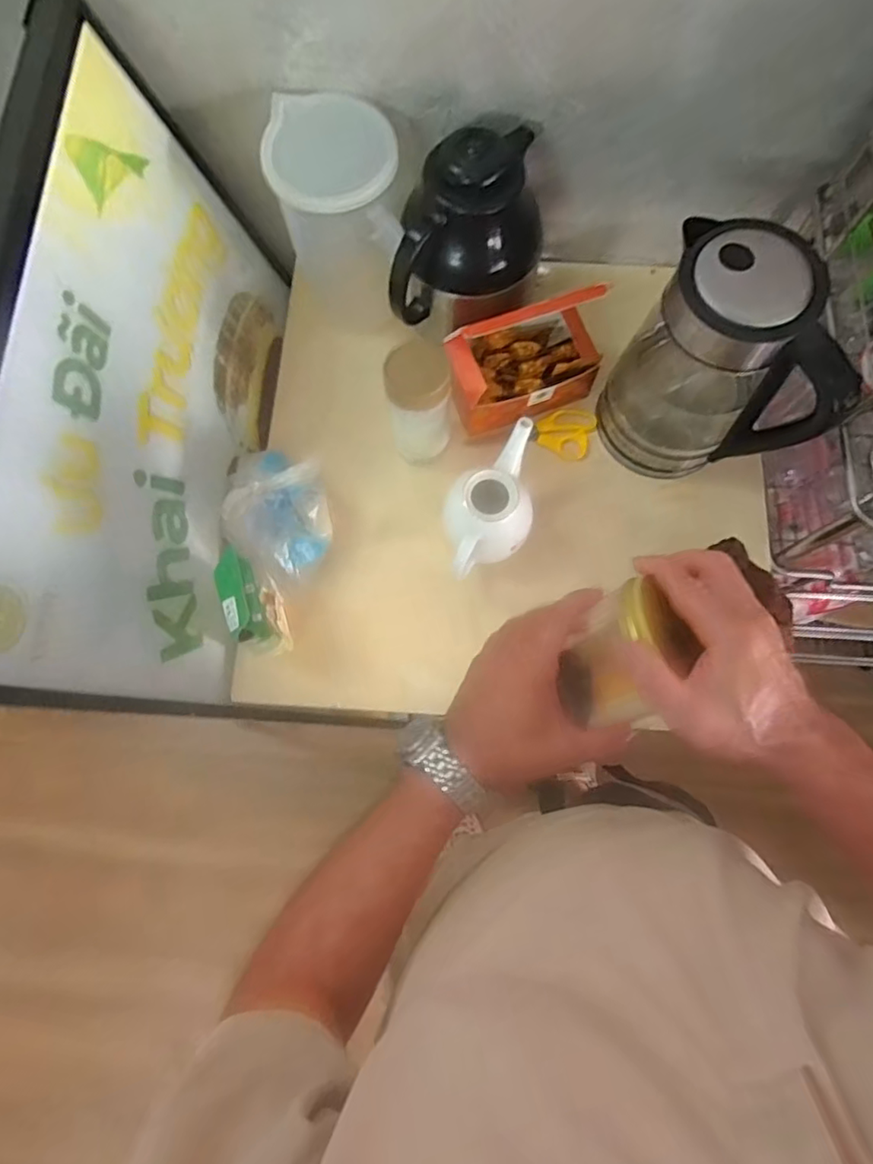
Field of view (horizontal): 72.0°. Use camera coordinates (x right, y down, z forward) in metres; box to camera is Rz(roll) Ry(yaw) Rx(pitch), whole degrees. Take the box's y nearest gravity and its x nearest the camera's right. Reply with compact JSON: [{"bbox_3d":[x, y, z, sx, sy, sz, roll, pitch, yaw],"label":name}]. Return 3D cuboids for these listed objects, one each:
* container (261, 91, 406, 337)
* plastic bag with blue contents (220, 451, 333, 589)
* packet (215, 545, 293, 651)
[{"bbox_3d":[-0.104,-0.397,0.674,0.135,0.184,0.145,-6,75,-3],"label":"container"},{"bbox_3d":[-0.171,-0.080,0.648,0.103,0.105,0.159,-9,75,-4],"label":"plastic bag with blue contents"},{"bbox_3d":[-0.184,0.027,0.616,0.039,0.124,0.091,-21,77,-7],"label":"packet"}]

